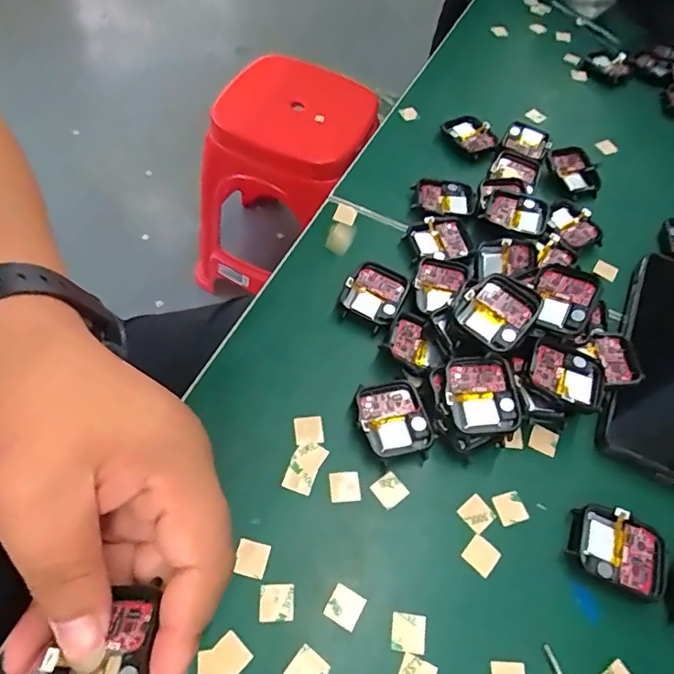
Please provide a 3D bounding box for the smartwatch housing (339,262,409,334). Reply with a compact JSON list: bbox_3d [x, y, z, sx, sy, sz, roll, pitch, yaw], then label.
[{"bbox_3d":[0.023,-0.026,0.332,0.036,0.012,0.043,24,58,8],"label":"smartwatch housing"}]

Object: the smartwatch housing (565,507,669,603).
[{"bbox_3d":[0.142,0.108,0.261,0.046,0.011,0.035,24,58,8],"label":"smartwatch housing"}]

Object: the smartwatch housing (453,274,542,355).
[{"bbox_3d":[0.091,-0.015,0.291,0.039,0.010,0.044,38,61,16],"label":"smartwatch housing"}]

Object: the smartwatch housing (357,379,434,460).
[{"bbox_3d":[0.030,0.045,0.288,0.038,0.010,0.043,-12,60,-15],"label":"smartwatch housing"}]

